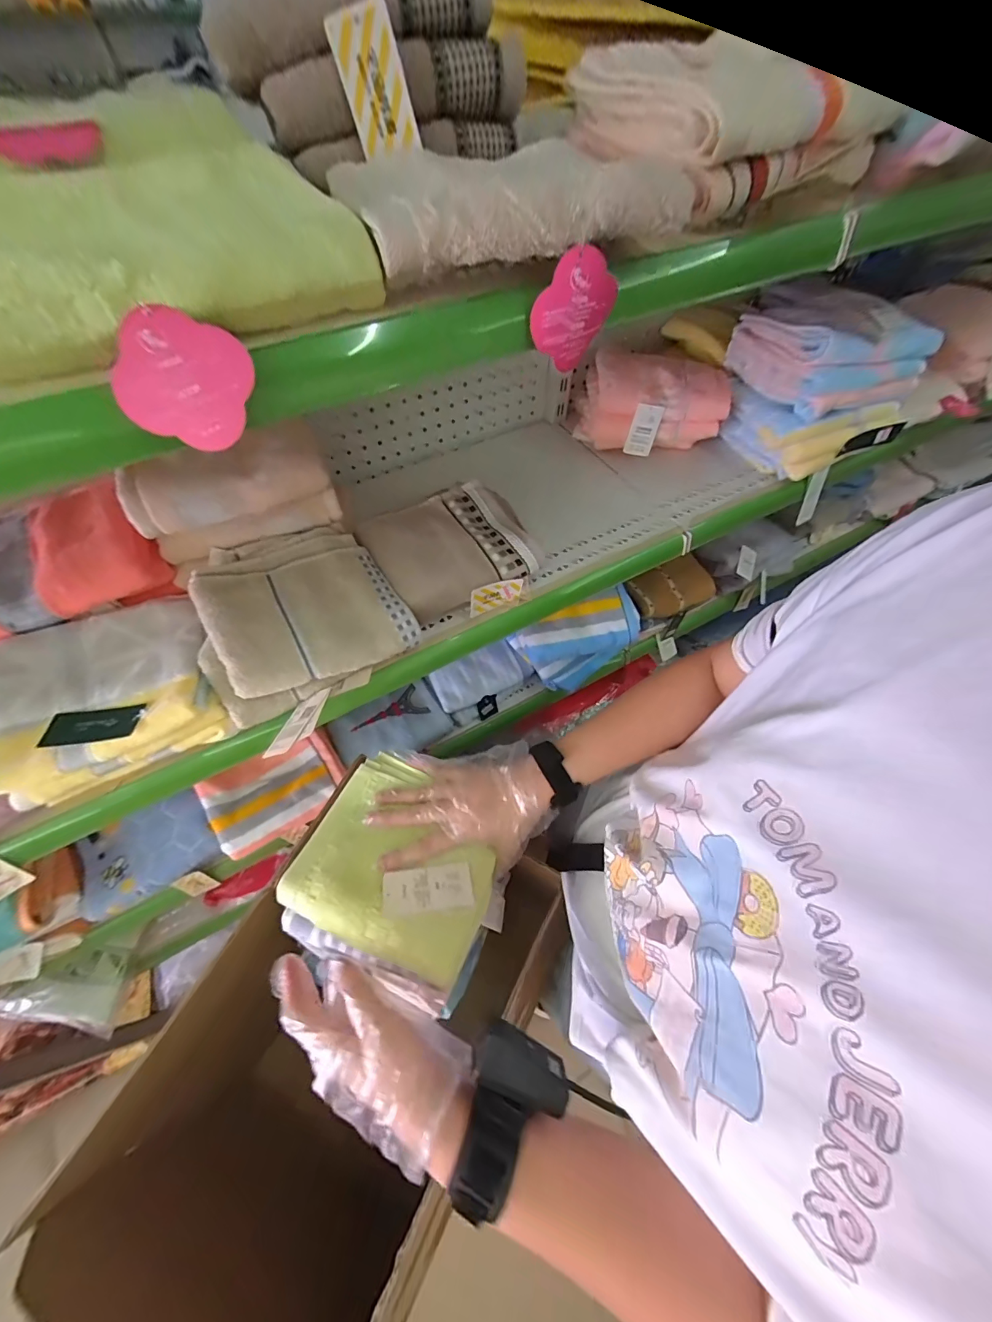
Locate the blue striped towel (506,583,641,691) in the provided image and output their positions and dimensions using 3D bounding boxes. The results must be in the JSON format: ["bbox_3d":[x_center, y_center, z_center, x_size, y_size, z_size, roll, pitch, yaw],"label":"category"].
[{"bbox_3d":[0.141,-0.027,0.765,0.207,0.182,0.073,-17,62,-10],"label":"blue striped towel"}]

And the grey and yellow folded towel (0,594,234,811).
[{"bbox_3d":[-0.383,0.025,0.418,0.189,0.054,0.170,-24,63,-14],"label":"grey and yellow folded towel"}]

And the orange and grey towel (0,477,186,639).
[{"bbox_3d":[-0.466,-0.099,0.453,0.195,0.075,0.130,-24,63,-14],"label":"orange and grey towel"}]

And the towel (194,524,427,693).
[{"bbox_3d":[-0.206,-0.068,0.458,0.180,0.050,0.187,-28,64,-16],"label":"towel"}]

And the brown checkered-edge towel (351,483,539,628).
[{"bbox_3d":[-0.062,-0.142,0.523,0.170,0.040,0.157,-25,63,-14],"label":"brown checkered-edge towel"}]

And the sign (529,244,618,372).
[{"bbox_3d":[0.050,-0.216,0.263,0.058,0.057,0.009,-22,62,-13],"label":"sign"}]

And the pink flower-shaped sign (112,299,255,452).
[{"bbox_3d":[-0.145,-0.131,0.199,0.053,0.004,0.052,17,97,-18],"label":"pink flower-shaped sign"}]

